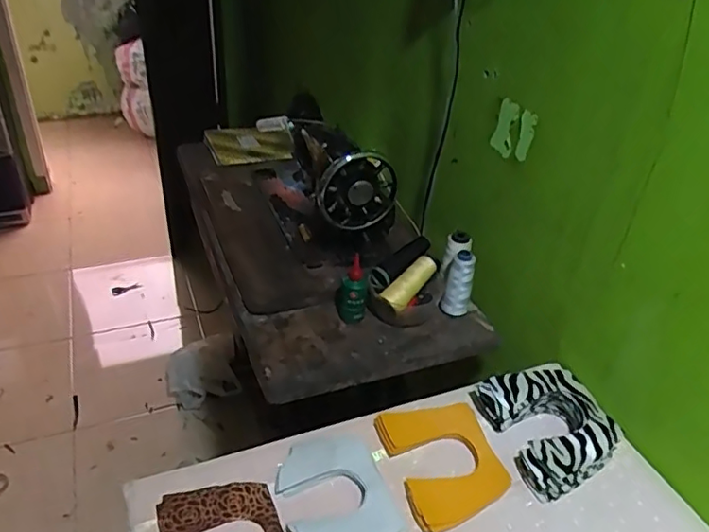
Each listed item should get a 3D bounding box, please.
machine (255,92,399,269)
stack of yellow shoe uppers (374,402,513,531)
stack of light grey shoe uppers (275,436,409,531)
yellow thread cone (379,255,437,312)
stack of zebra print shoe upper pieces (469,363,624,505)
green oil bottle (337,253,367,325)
[{"bbox_3d":[-0.071,-0.179,1.104,0.153,0.211,0.393,-10,36,-20],"label":"machine"},{"bbox_3d":[0.111,0.232,0.705,0.129,0.022,0.154,-6,36,-16],"label":"stack of yellow shoe uppers"},{"bbox_3d":[-0.020,0.260,0.657,0.115,0.018,0.147,-12,37,-23],"label":"stack of light grey shoe uppers"},{"bbox_3d":[0.090,0.030,0.934,0.035,0.039,0.110,30,58,33],"label":"yellow thread cone"},{"bbox_3d":[0.250,0.201,0.750,0.141,0.060,0.161,-12,38,-23],"label":"stack of zebra print shoe upper pieces"},{"bbox_3d":[-0.004,0.043,0.915,0.049,0.103,0.042,5,34,1],"label":"green oil bottle"}]

